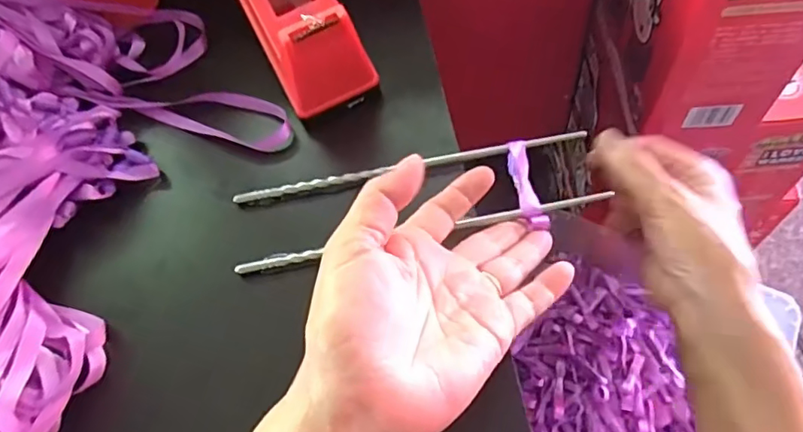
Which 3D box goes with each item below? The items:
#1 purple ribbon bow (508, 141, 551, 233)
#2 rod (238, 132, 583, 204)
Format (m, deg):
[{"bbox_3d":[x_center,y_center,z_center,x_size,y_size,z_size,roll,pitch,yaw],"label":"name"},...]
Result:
[{"bbox_3d":[0.074,-0.019,0.332,0.014,0.005,0.063,-7,57,0],"label":"purple ribbon bow"},{"bbox_3d":[0.005,-0.031,0.350,0.221,0.006,0.008,-10,57,2],"label":"rod"}]

